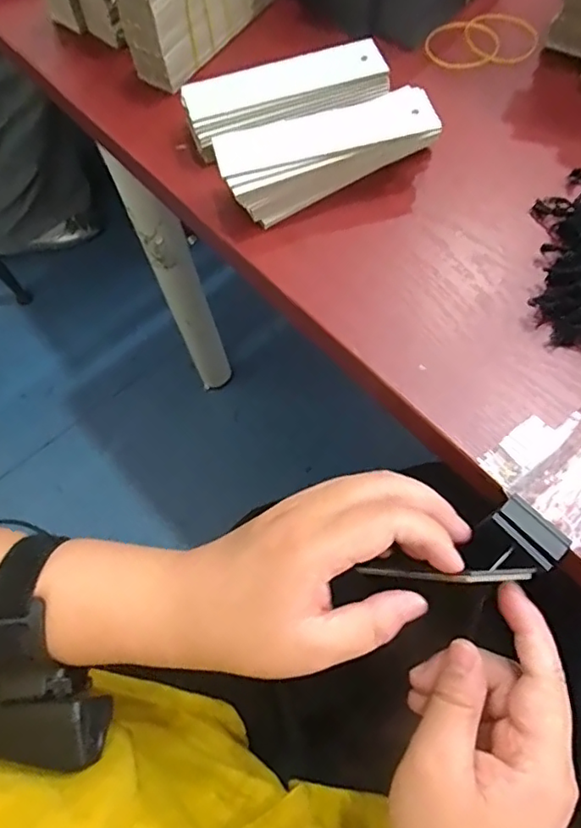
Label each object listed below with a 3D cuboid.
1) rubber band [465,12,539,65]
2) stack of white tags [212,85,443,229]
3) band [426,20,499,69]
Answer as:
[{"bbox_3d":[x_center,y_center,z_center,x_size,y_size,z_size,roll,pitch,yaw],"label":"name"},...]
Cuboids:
[{"bbox_3d":[0.148,-0.267,0.411,0.050,0.004,0.049,32,71,15],"label":"rubber band"},{"bbox_3d":[0.023,-0.151,0.343,0.127,0.043,0.030,-22,67,-7],"label":"stack of white tags"},{"bbox_3d":[0.119,-0.258,0.410,0.055,0.004,0.045,-39,70,-14],"label":"band"}]

